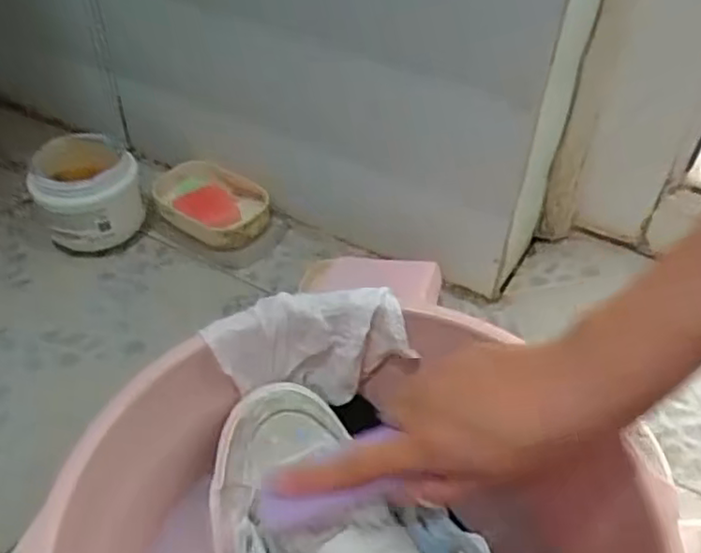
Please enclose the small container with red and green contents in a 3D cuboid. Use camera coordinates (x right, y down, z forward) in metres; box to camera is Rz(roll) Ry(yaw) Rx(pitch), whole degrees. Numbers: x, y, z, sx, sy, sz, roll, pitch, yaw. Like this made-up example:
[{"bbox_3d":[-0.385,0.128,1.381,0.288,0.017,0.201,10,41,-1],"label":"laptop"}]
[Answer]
[{"bbox_3d":[-0.145,-0.073,0.703,0.135,0.034,0.085,22,46,19],"label":"small container with red and green contents"}]

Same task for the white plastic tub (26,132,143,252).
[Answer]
[{"bbox_3d":[-0.254,-0.082,0.656,0.092,0.098,0.084,1,43,-1],"label":"white plastic tub"}]

